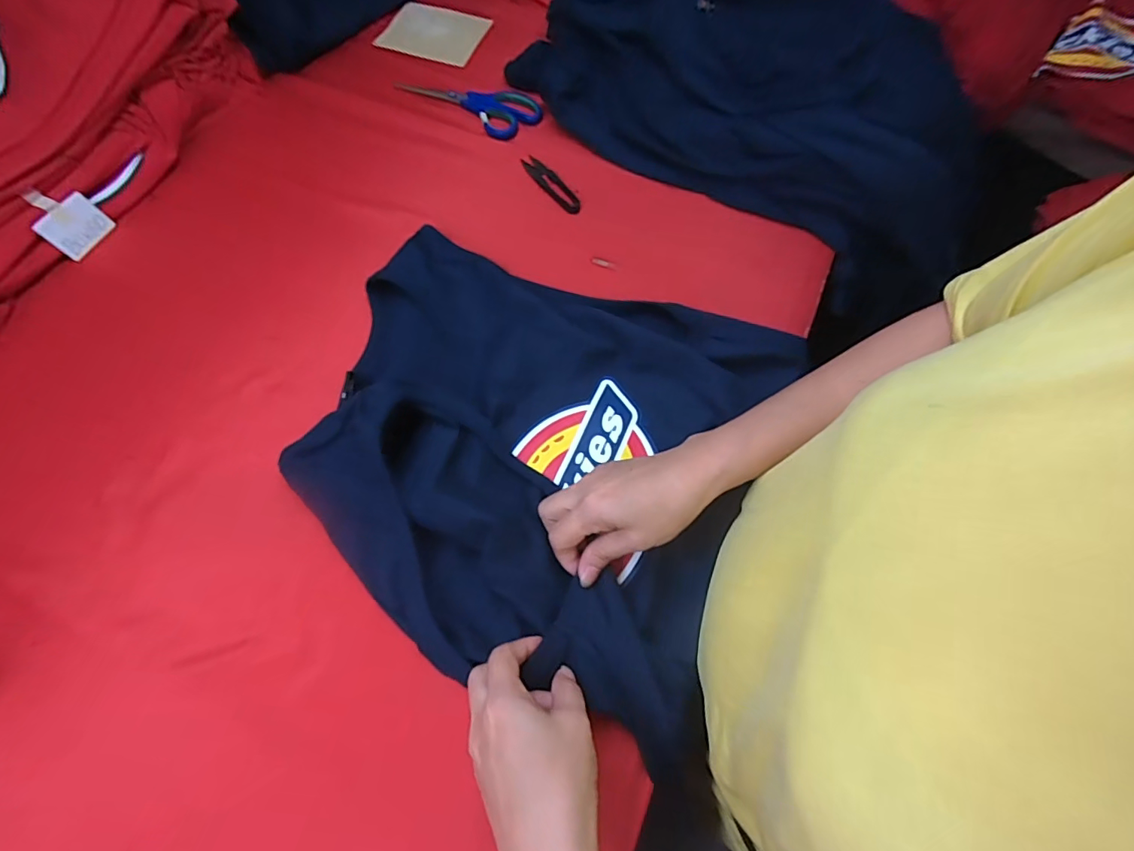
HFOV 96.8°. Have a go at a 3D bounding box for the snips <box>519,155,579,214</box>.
[{"bbox_3d":[-0.017,-0.269,0.558,0.022,0.006,0.098,-31,70,-14],"label":"snips"}]

